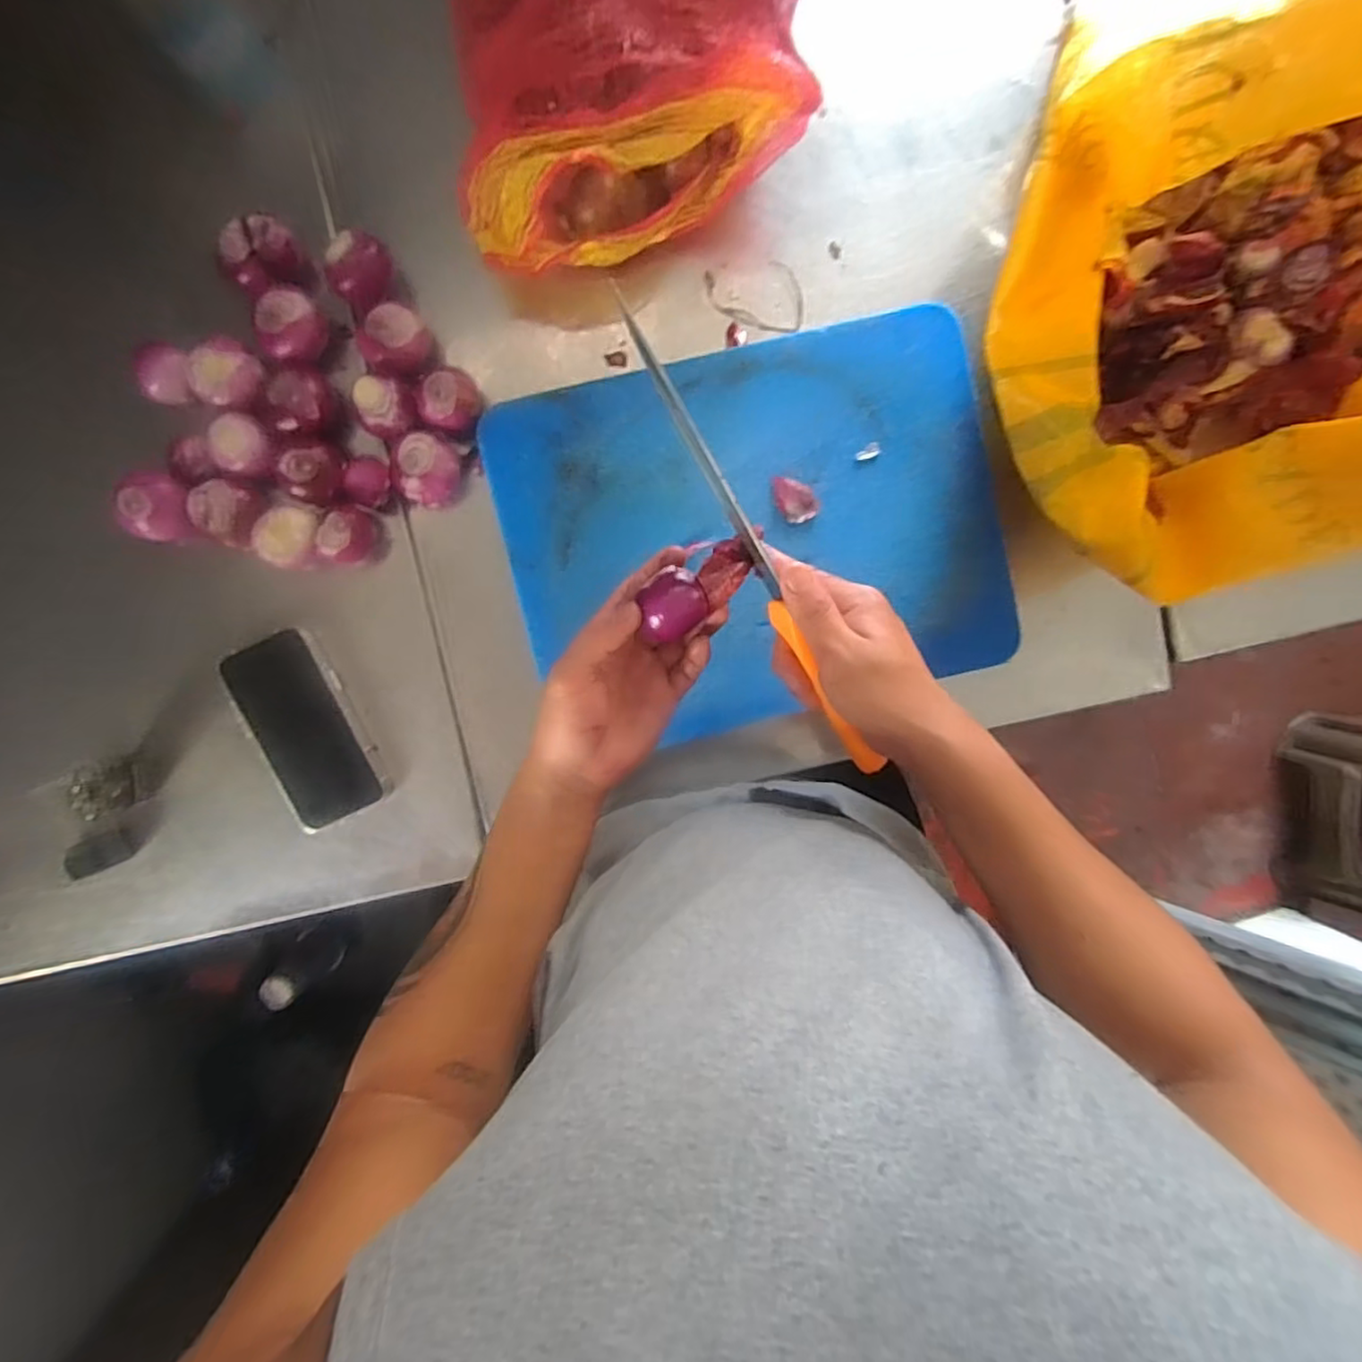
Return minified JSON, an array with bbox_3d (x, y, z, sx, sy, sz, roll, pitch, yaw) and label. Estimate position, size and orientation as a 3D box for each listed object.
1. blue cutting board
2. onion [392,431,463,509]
[{"bbox_3d":[0.060,-0.117,0.525,0.384,0.021,0.292,-14,95,-1],"label":"blue cutting board"},{"bbox_3d":[-0.201,-0.168,0.519,0.047,0.037,0.051,0,94,-2],"label":"onion"}]

